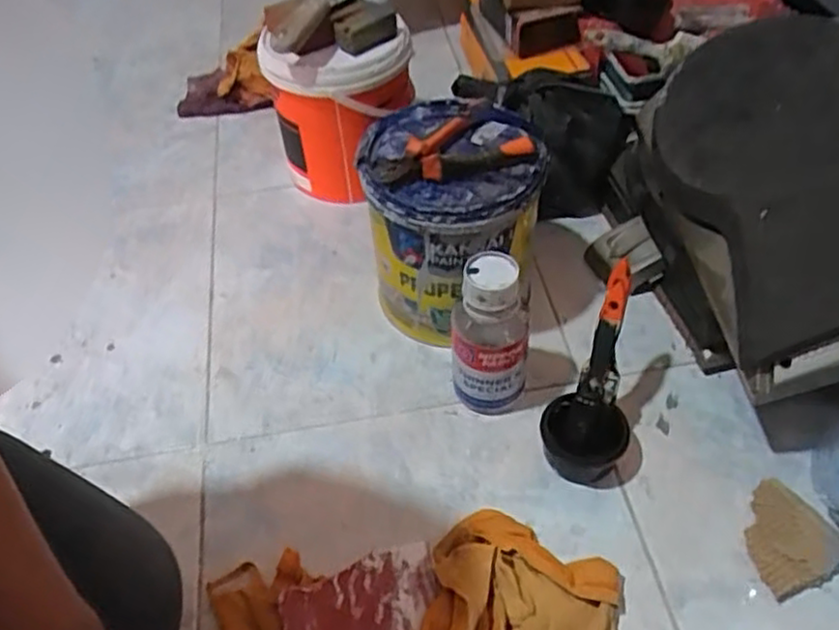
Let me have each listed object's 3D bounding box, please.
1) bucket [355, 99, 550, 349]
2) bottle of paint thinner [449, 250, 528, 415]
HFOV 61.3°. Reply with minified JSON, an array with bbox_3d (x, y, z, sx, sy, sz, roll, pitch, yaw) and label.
[{"bbox_3d":[0.037,-0.094,0.755,0.165,0.220,0.169,-38,57,-25],"label":"bucket"},{"bbox_3d":[0.067,0.025,0.683,0.070,0.175,0.064,-2,49,3],"label":"bottle of paint thinner"}]

